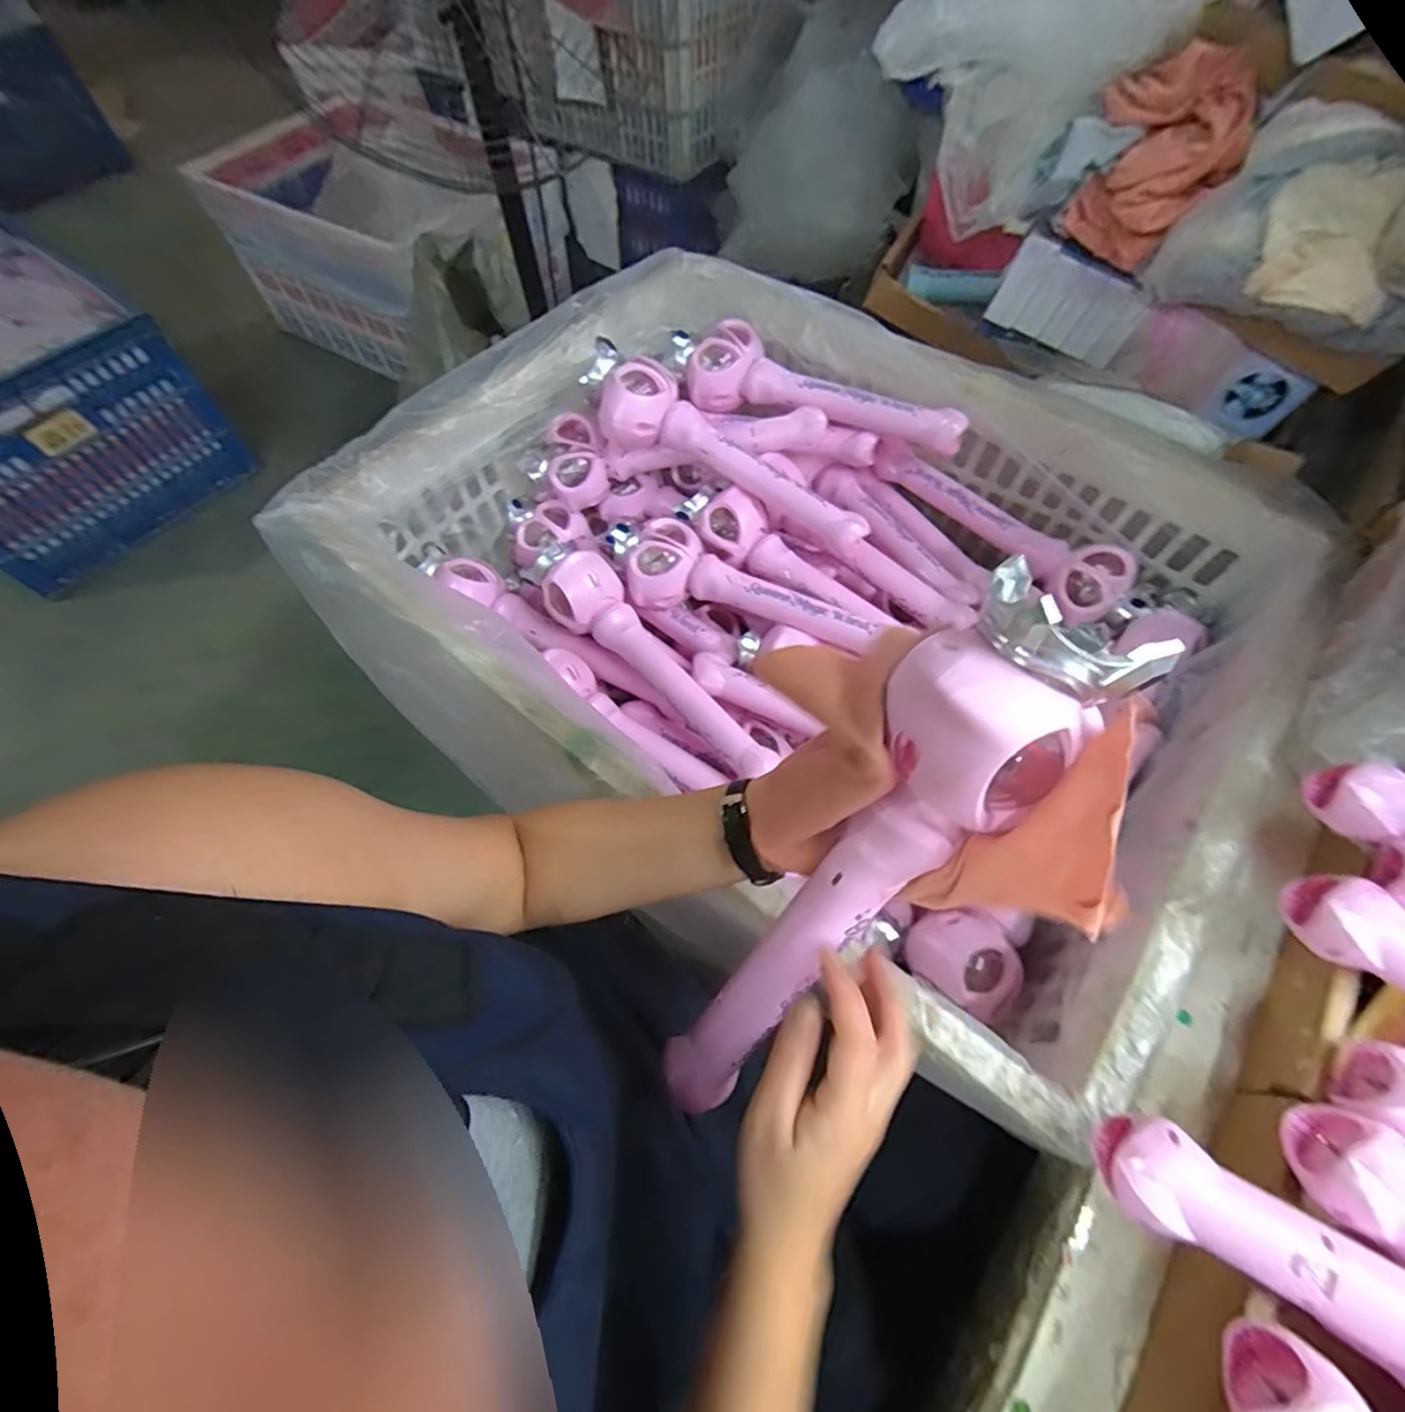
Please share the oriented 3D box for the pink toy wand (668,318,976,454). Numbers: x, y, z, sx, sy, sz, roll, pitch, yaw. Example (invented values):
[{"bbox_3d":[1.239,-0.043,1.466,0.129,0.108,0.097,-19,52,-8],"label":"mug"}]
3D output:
[{"bbox_3d":[0.137,-0.386,0.734,0.362,0.064,0.090,19,64,10],"label":"pink toy wand"}]

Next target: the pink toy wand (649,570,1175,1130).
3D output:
[{"bbox_3d":[0.062,0.100,0.307,0.072,0.354,0.042,41,32,20],"label":"pink toy wand"}]

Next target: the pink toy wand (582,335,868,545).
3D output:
[{"bbox_3d":[0.024,-0.283,0.701,0.357,0.078,0.092,31,65,-5],"label":"pink toy wand"}]

